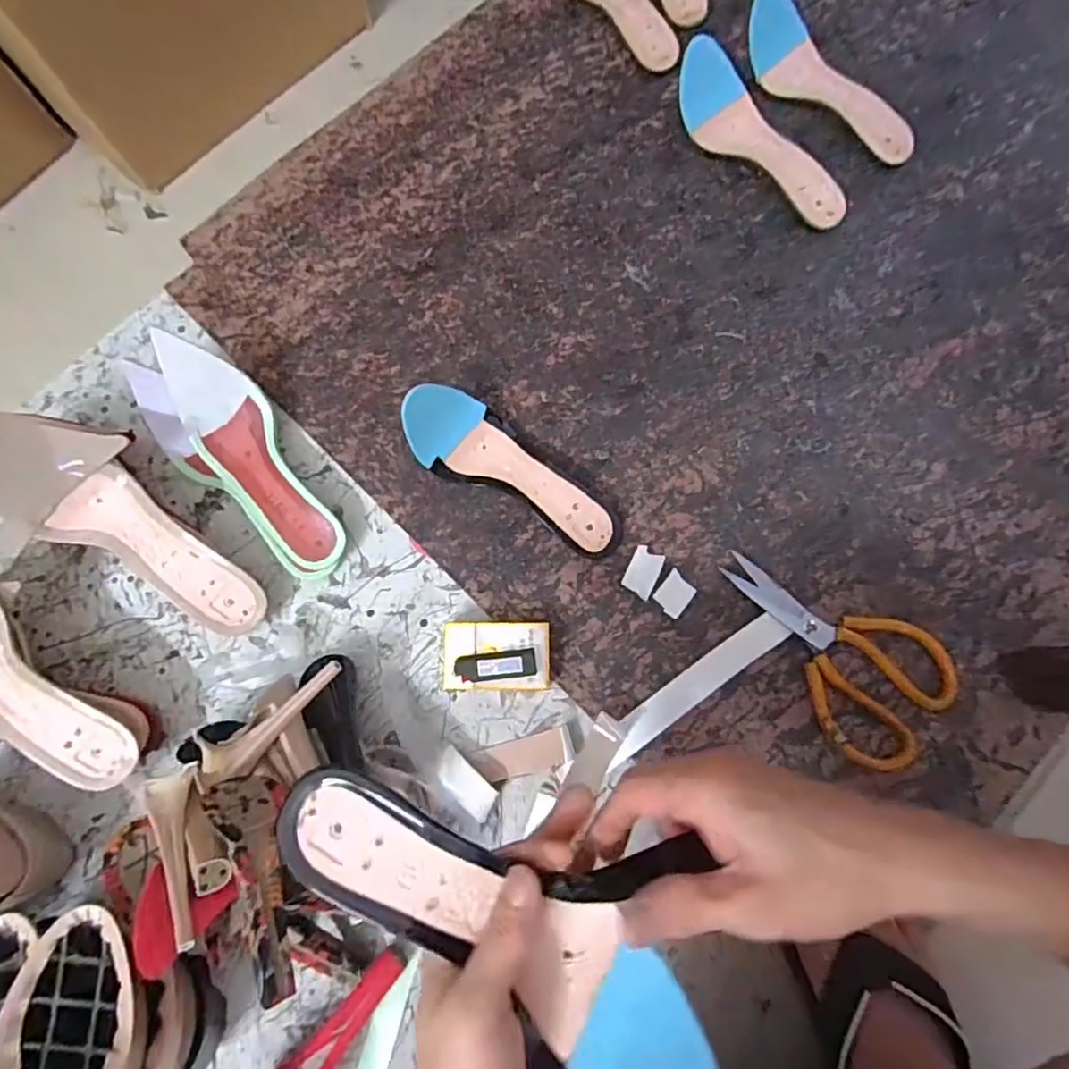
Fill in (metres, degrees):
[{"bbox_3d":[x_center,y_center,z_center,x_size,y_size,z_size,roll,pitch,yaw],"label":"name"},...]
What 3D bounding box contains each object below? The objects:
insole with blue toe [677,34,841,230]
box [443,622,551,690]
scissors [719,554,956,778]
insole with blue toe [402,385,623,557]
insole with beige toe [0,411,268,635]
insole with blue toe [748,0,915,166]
[{"bbox_3d":[0.228,-0.395,0.609,0.071,0.065,0.209,-39,80,-7],"label":"insole with blue toe"},{"bbox_3d":[-0.032,0.104,0.522,0.089,0.030,0.055,-1,78,1],"label":"box"},{"bbox_3d":[0.253,0.098,0.524,0.209,0.013,0.122,39,81,9],"label":"scissors"},{"bbox_3d":[-0.013,-0.060,0.537,0.208,0.063,0.074,27,79,7],"label":"insole with blue toe"},{"bbox_3d":[-0.338,-0.007,0.497,0.261,0.048,0.118,36,80,-16],"label":"insole with beige toe"},{"bbox_3d":[0.308,-0.469,0.620,0.210,0.065,0.071,33,80,8],"label":"insole with blue toe"}]

